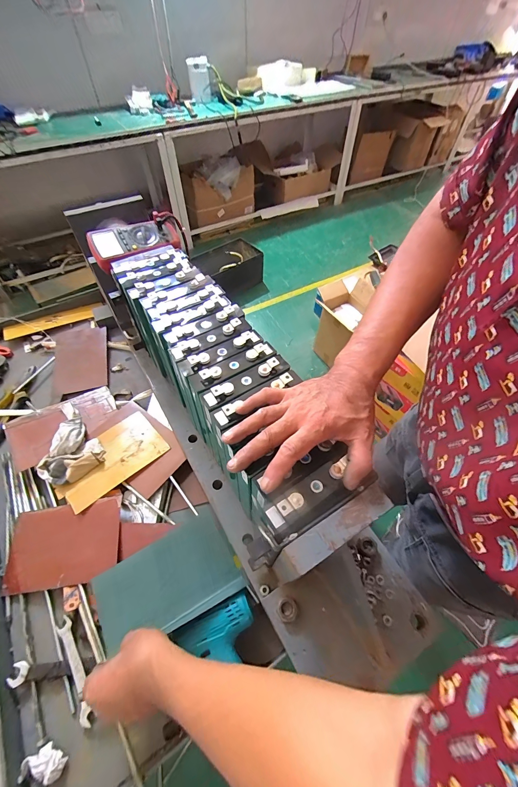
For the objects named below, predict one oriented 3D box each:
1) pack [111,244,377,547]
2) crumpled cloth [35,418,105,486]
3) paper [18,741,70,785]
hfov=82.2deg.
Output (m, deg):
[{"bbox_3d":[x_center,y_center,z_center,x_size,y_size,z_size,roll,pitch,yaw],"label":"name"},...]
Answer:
[{"bbox_3d":[-0.076,-0.018,0.541,0.168,0.231,0.576,-27,59,-18],"label":"pack"},{"bbox_3d":[-0.388,0.122,0.601,0.124,0.027,0.113,37,62,22],"label":"crumpled cloth"},{"bbox_3d":[-0.290,0.498,0.400,0.053,0.014,0.033,3,55,1],"label":"paper"}]

